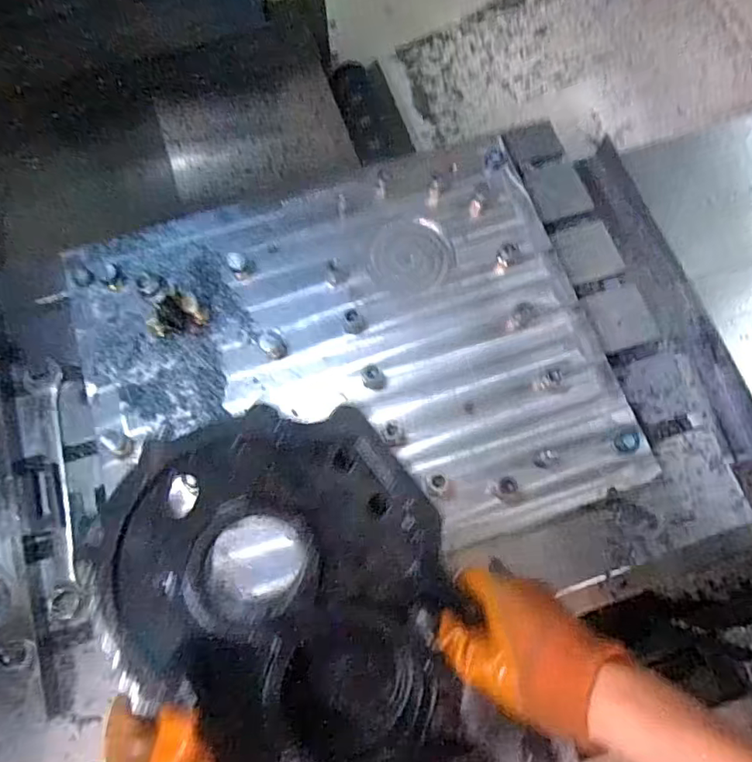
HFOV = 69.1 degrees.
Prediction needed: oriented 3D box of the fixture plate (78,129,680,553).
[{"bbox_3d":[-0.035,-0.027,0.649,0.583,0.038,0.467,-17,73,-5],"label":"fixture plate"}]

